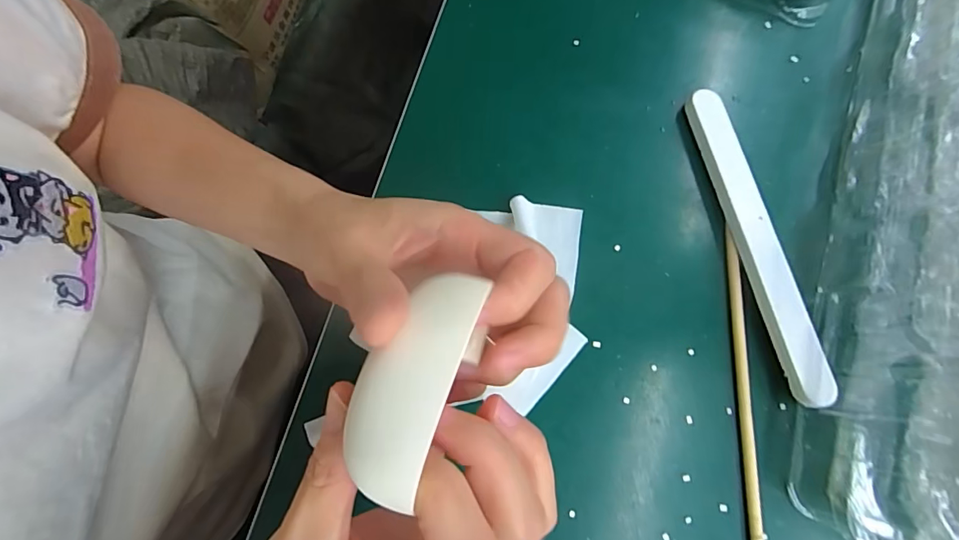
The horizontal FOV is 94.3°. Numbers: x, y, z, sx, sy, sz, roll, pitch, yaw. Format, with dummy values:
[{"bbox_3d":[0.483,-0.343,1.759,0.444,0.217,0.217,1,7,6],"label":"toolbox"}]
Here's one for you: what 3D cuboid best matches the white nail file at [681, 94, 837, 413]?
[{"bbox_3d":[0.144,-0.018,0.233,0.022,0.007,0.170,-14,74,4],"label":"white nail file"}]

